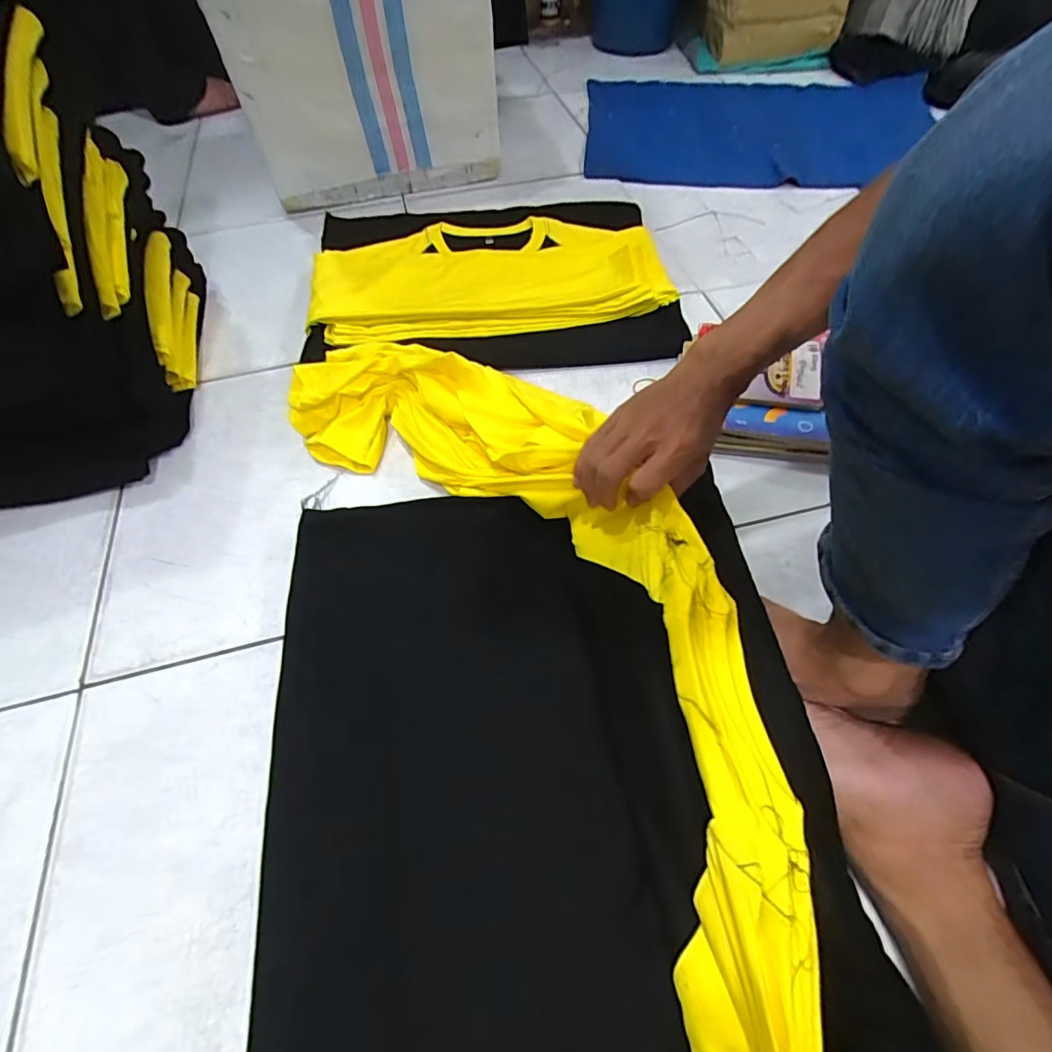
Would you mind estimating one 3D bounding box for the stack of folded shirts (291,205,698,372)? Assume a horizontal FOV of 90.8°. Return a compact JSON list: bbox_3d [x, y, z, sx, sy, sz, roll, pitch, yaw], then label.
[{"bbox_3d":[-0.068,-0.395,0.798,0.569,0.059,0.411,3,58,4],"label":"stack of folded shirts"}]

